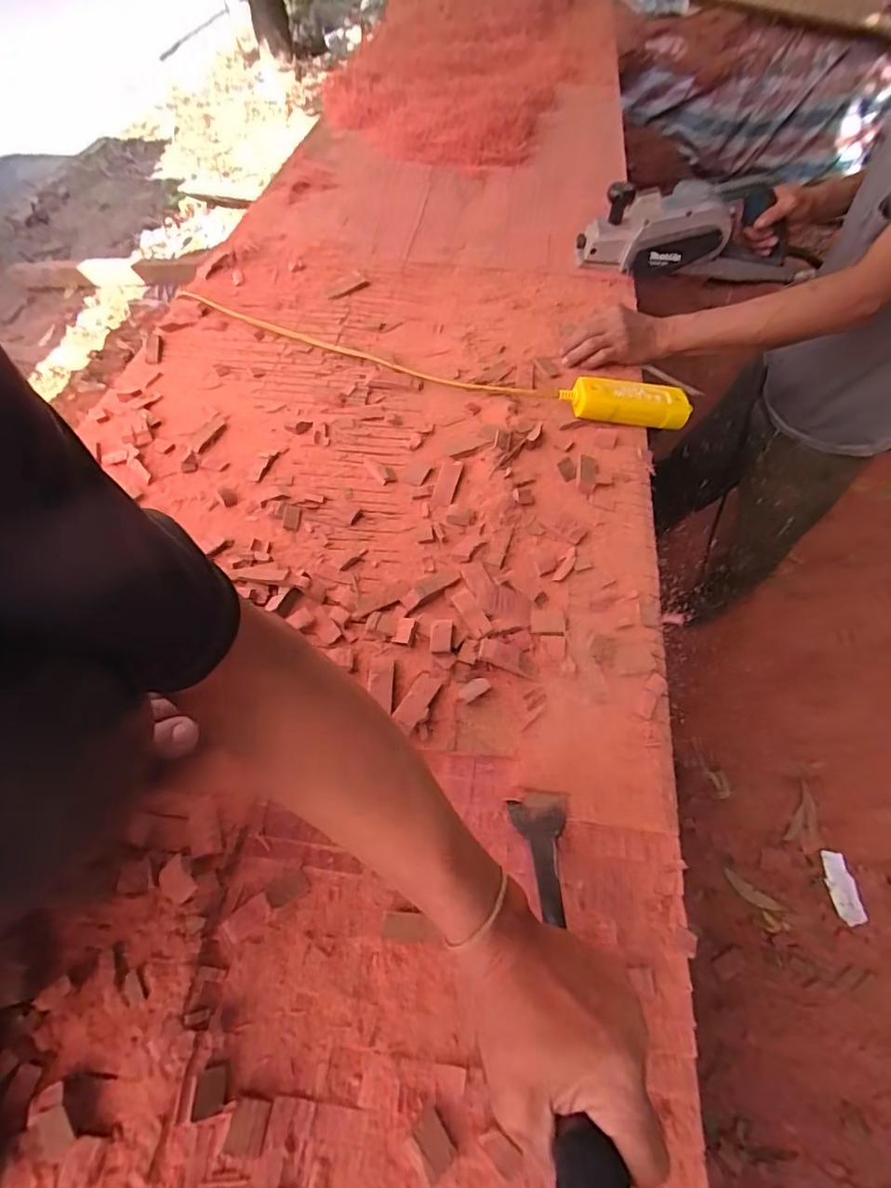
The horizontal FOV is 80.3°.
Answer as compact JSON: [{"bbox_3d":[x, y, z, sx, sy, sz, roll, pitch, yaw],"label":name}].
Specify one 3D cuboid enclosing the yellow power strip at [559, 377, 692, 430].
[{"bbox_3d":[0.252,-0.268,0.741,0.180,0.039,0.054,2,58,-1],"label":"yellow power strip"}]

